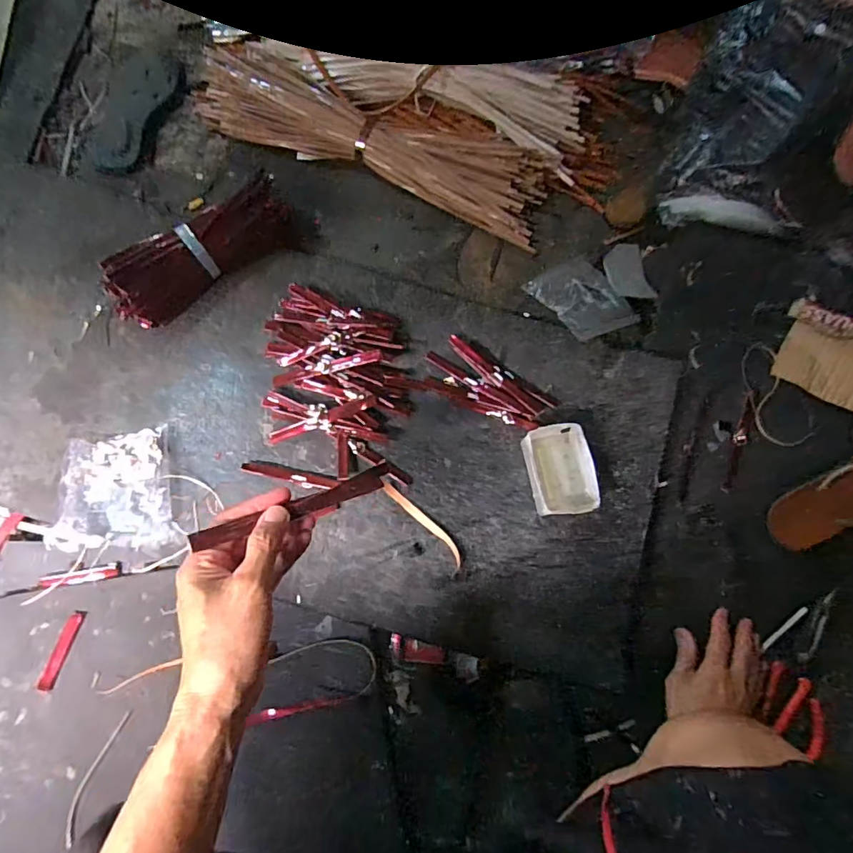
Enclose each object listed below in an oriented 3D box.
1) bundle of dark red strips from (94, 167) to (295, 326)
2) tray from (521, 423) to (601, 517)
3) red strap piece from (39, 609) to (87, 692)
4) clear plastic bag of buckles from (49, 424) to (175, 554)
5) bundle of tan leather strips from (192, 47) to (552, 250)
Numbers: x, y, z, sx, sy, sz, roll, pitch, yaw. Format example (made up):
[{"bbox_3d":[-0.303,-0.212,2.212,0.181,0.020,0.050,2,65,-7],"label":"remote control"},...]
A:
[{"bbox_3d":[-0.287,-0.224,0.643,0.256,0.058,0.076,-38,79,-11],"label":"bundle of dark red strips"},{"bbox_3d":[0.155,0.053,0.588,0.069,0.050,0.105,-11,76,-4],"label":"tray"},{"bbox_3d":[-0.398,0.243,0.541,0.016,0.008,0.080,16,75,3],"label":"red strap piece"},{"bbox_3d":[-0.364,0.074,0.580,0.115,0.039,0.142,-12,76,-5],"label":"clear plastic bag of buckles"},{"bbox_3d":[-0.077,-0.420,0.721,0.531,0.043,0.140,22,76,4],"label":"bundle of tan leather strips"}]

